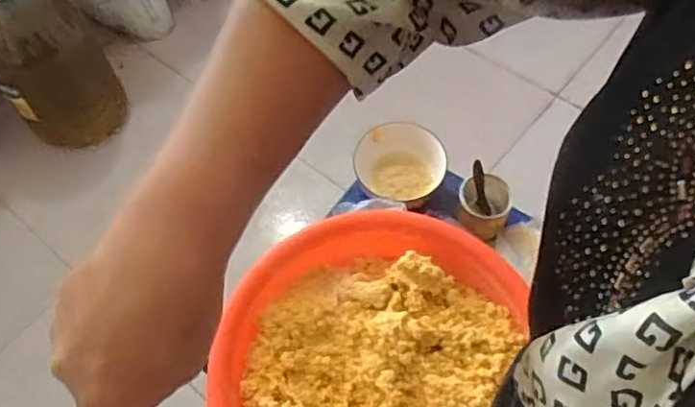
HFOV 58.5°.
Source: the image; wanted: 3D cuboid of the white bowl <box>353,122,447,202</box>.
[{"bbox_3d":[0.087,-0.066,1.034,0.142,0.061,0.163,-14,60,-6],"label":"white bowl"}]

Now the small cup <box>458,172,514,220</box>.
[{"bbox_3d":[0.217,-0.003,0.986,0.075,0.062,0.079,-1,59,2],"label":"small cup"}]

